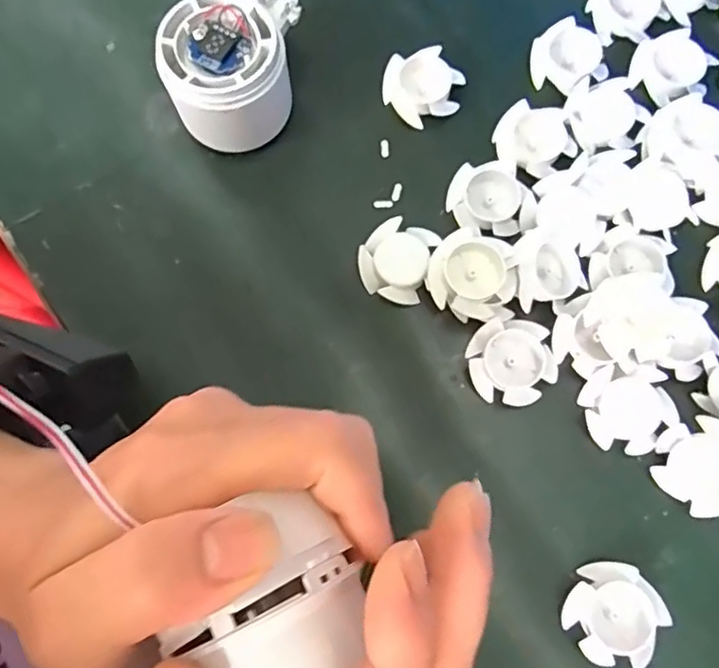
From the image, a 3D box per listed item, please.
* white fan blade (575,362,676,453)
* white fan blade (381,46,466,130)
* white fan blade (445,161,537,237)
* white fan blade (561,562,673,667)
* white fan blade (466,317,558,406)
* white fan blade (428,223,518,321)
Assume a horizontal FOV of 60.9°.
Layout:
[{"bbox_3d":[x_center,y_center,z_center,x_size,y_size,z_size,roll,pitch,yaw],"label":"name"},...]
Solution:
[{"bbox_3d":[0.125,0.034,0.283,0.037,0.011,0.040,-19,77,-3],"label":"white fan blade"},{"bbox_3d":[0.033,-0.131,0.324,0.039,0.013,0.035,-23,78,-4],"label":"white fan blade"},{"bbox_3d":[0.065,-0.067,0.306,0.039,0.012,0.039,0,77,1],"label":"white fan blade"},{"bbox_3d":[0.109,0.121,0.262,0.038,0.014,0.039,-36,79,-6],"label":"white fan blade"},{"bbox_3d":[0.071,0.014,0.289,0.037,0.013,0.039,0,77,1],"label":"white fan blade"},{"bbox_3d":[0.053,-0.027,0.291,0.040,0.020,0.041,0,77,1],"label":"white fan blade"}]

